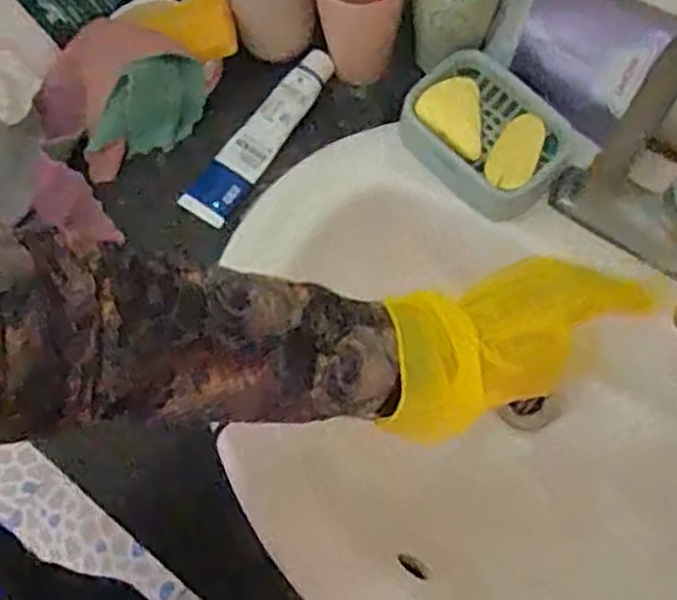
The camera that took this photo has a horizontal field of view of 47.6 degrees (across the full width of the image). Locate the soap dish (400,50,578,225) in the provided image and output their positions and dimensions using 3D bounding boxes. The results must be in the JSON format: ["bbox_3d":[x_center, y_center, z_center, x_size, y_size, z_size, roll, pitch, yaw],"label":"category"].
[{"bbox_3d":[0.118,-0.124,0.600,0.095,0.051,0.139,-41,73,-14],"label":"soap dish"}]

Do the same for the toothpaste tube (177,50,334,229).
[{"bbox_3d":[-0.063,-0.138,0.638,0.042,0.030,0.171,35,73,14],"label":"toothpaste tube"}]

